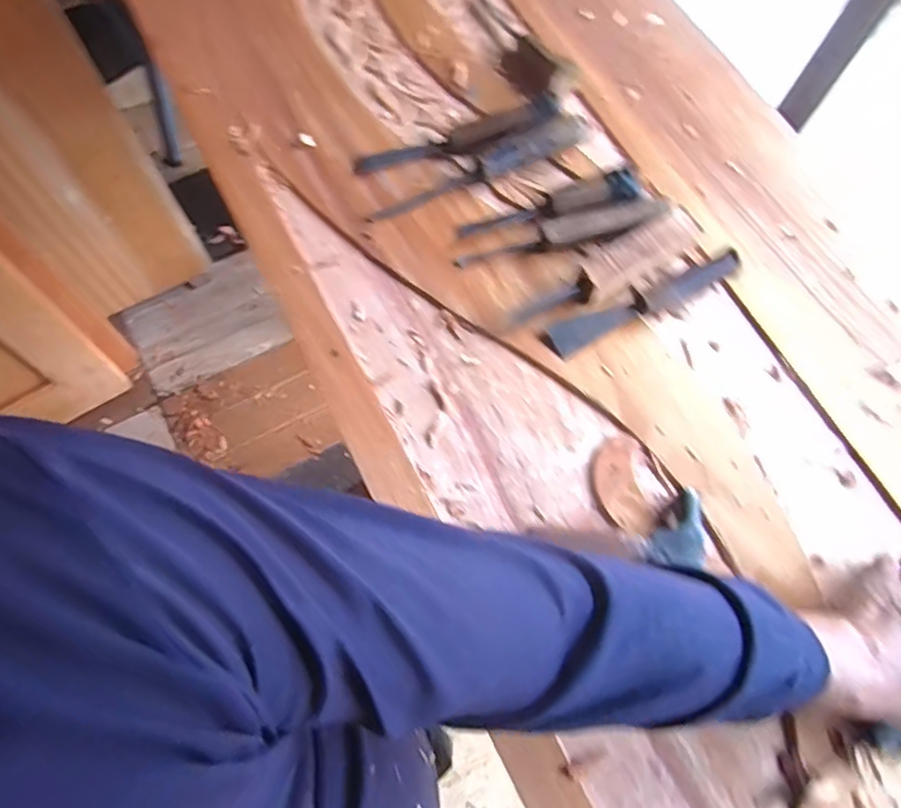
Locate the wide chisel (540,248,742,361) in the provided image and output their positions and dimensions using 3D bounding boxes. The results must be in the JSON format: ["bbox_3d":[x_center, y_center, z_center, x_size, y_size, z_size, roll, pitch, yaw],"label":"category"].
[{"bbox_3d":[0.186,-0.101,0.593,0.202,0.030,0.030,-25,73,-11],"label":"wide chisel"}]

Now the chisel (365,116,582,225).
[{"bbox_3d":[0.033,-0.244,0.637,0.243,0.039,0.027,-24,73,-11],"label":"chisel"}]

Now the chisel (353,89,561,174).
[{"bbox_3d":[0.005,-0.283,0.651,0.212,0.041,0.033,-13,71,-7],"label":"chisel"}]

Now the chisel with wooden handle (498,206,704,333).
[{"bbox_3d":[0.150,-0.126,0.599,0.214,0.031,0.040,-30,74,-13],"label":"chisel with wooden handle"}]

